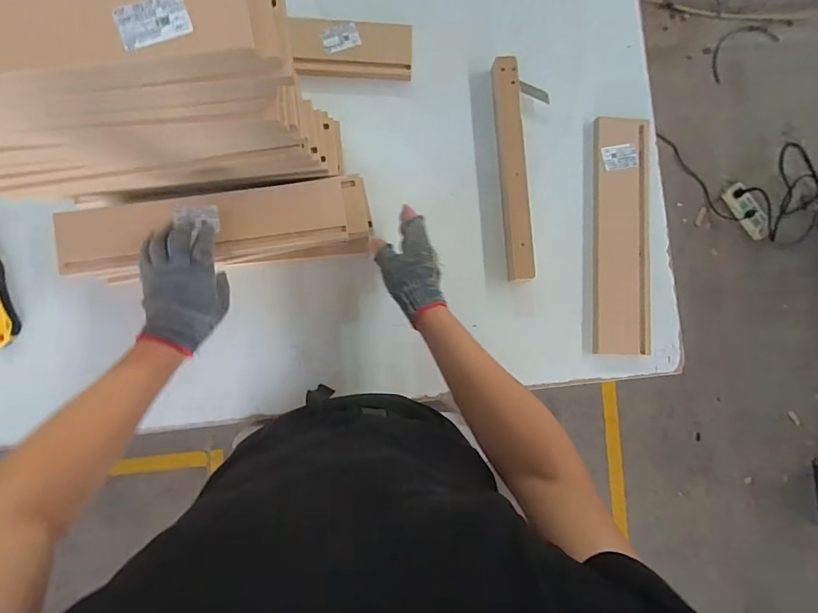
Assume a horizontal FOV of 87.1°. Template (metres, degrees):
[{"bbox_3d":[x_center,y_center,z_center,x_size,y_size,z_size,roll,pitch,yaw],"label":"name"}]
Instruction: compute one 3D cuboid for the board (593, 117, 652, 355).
[{"bbox_3d":[0.361,-0.119,0.721,0.098,0.015,0.392,1,87,-5],"label":"board"}]

